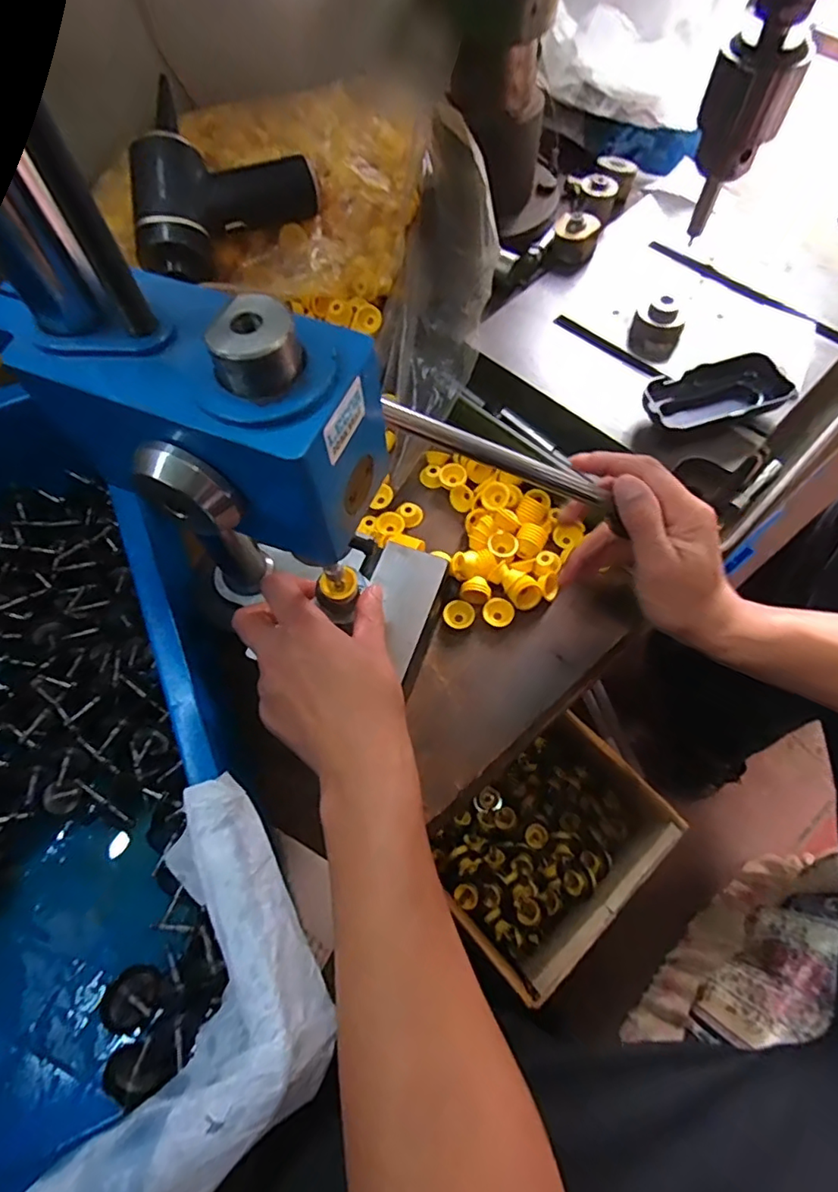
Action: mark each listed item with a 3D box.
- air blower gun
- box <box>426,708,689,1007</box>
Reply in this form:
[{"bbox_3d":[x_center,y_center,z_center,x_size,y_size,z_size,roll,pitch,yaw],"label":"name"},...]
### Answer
[{"bbox_3d":[-0.159,-0.343,0.463,0.137,0.057,0.147,-7,70,-1],"label":"air blower gun"},{"bbox_3d":[0.139,0.269,0.618,0.233,0.106,0.190,-39,69,-14],"label":"box"}]

